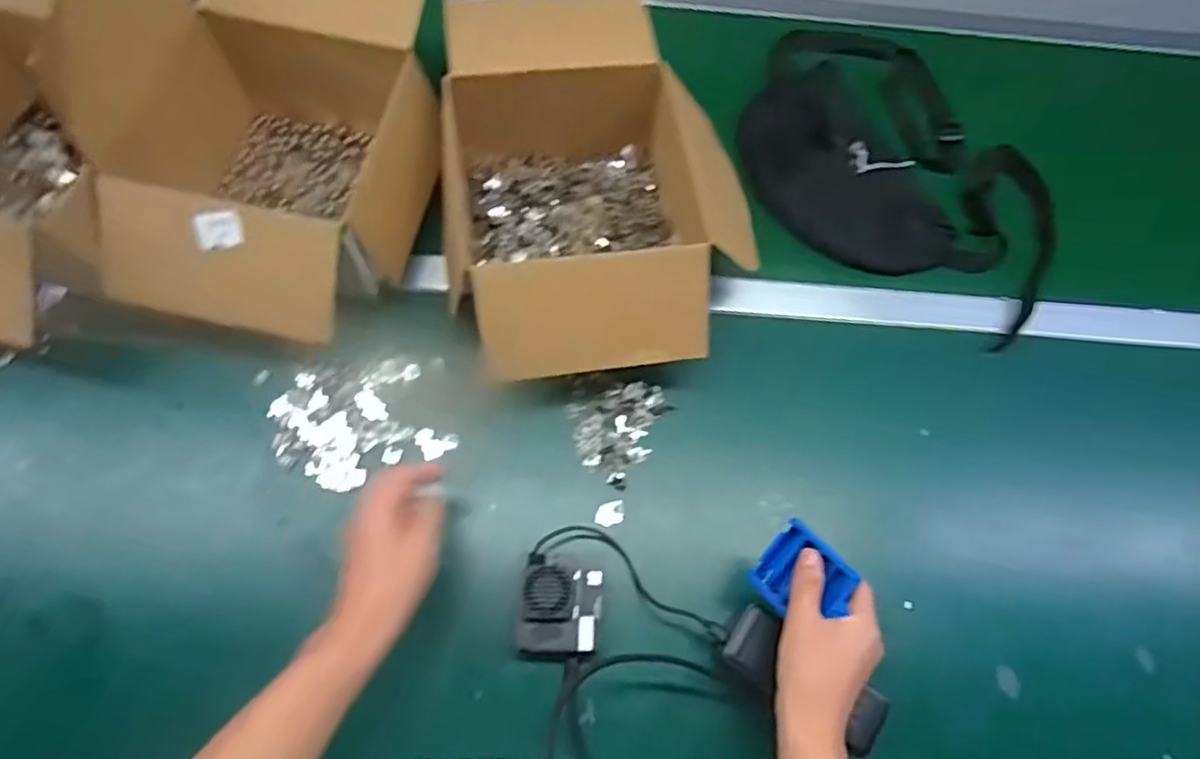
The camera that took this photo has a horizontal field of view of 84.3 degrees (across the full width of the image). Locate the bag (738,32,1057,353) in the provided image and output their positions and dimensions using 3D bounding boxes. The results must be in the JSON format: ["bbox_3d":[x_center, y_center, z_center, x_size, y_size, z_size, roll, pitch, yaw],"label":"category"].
[{"bbox_3d":[0.350,-0.257,0.766,0.378,0.055,0.309,30,70,8],"label":"bag"}]

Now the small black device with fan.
[{"bbox_3d":[-0.032,0.192,0.549,0.065,0.039,0.078,10,69,1],"label":"small black device with fan"}]

